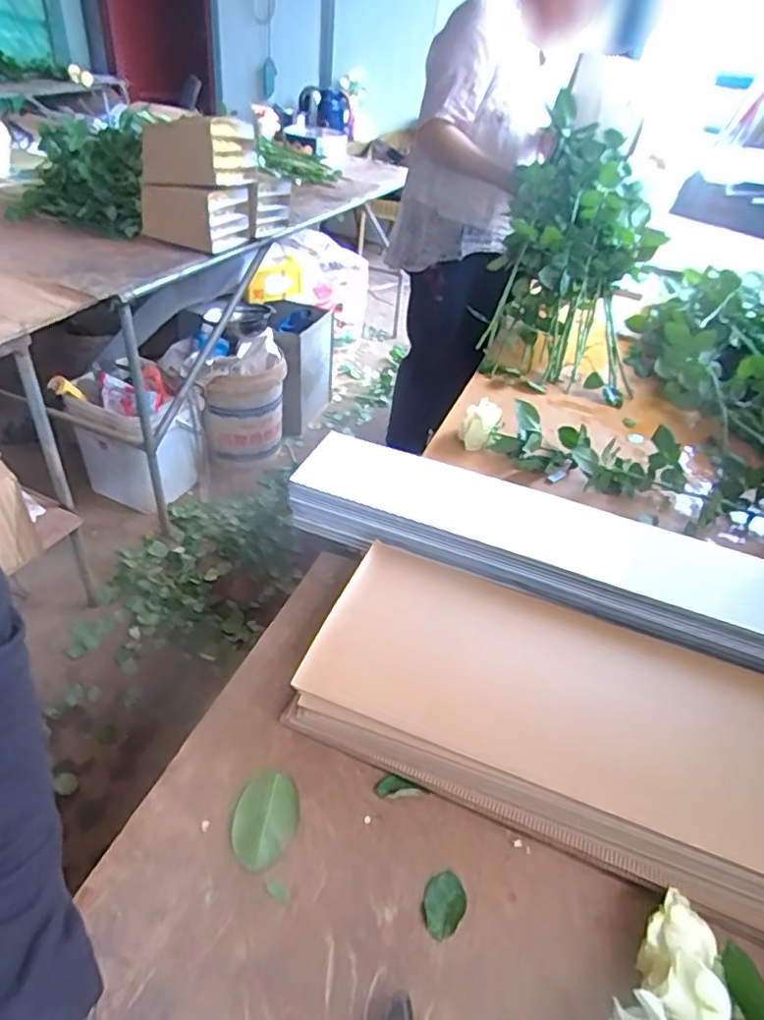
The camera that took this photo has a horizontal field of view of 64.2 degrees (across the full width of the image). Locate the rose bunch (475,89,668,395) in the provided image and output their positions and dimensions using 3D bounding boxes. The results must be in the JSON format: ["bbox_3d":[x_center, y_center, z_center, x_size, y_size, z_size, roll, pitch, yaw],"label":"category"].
[{"bbox_3d":[0.410,-0.551,1.287,0.309,0.165,0.694,14,82,8],"label":"rose bunch"}]

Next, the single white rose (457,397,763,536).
[{"bbox_3d":[0.432,-0.062,0.910,0.632,0.077,0.148,17,40,11],"label":"single white rose"}]

